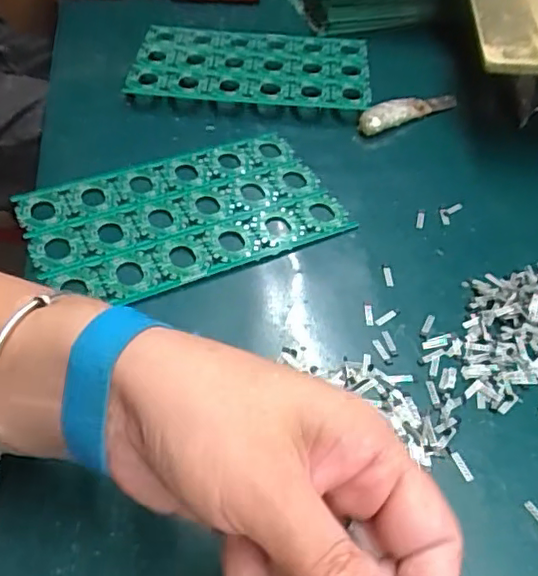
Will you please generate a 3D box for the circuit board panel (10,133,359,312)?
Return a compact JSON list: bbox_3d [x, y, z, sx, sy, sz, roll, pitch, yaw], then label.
[{"bbox_3d":[-0.056,-0.051,0.398,0.200,0.007,0.129,-21,51,-22],"label":"circuit board panel"}]

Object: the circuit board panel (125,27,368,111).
[{"bbox_3d":[-0.014,-0.199,0.530,0.202,0.013,0.123,5,47,0],"label":"circuit board panel"}]

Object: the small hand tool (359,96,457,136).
[{"bbox_3d":[0.118,-0.152,0.500,0.106,0.015,0.022,-25,53,-25],"label":"small hand tool"}]

